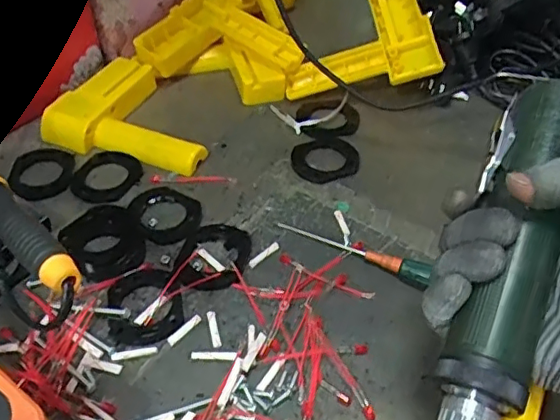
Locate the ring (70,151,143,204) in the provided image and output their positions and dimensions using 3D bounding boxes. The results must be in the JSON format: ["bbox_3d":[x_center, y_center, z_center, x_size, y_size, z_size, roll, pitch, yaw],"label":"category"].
[{"bbox_3d":[-0.144,-0.028,0.478,0.054,0.007,0.056,0,45,0],"label":"ring"}]

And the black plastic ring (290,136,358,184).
[{"bbox_3d":[0.038,-0.045,0.490,0.056,0.004,0.054,0,45,0],"label":"black plastic ring"}]

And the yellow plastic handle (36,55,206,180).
[{"bbox_3d":[-0.122,-0.089,0.519,0.141,0.030,0.116,16,48,15],"label":"yellow plastic handle"}]

